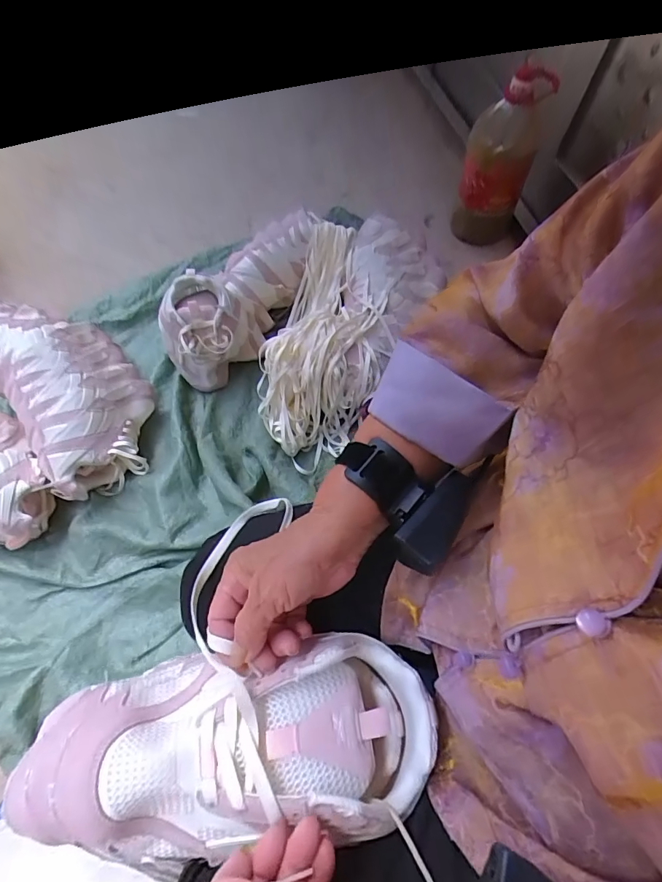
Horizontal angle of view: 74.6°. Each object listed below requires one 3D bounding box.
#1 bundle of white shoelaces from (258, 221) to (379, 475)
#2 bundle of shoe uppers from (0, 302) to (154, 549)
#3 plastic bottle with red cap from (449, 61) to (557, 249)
[{"bbox_3d":[-0.007,-0.239,0.903,0.214,0.158,0.591,8,61,3],"label":"bundle of white shoelaces"},{"bbox_3d":[-0.603,-0.056,0.817,0.446,0.121,0.488,-40,67,-17],"label":"bundle of shoe uppers"},{"bbox_3d":[0.404,-0.669,1.052,0.153,0.404,0.146,18,61,6],"label":"plastic bottle with red cap"}]

